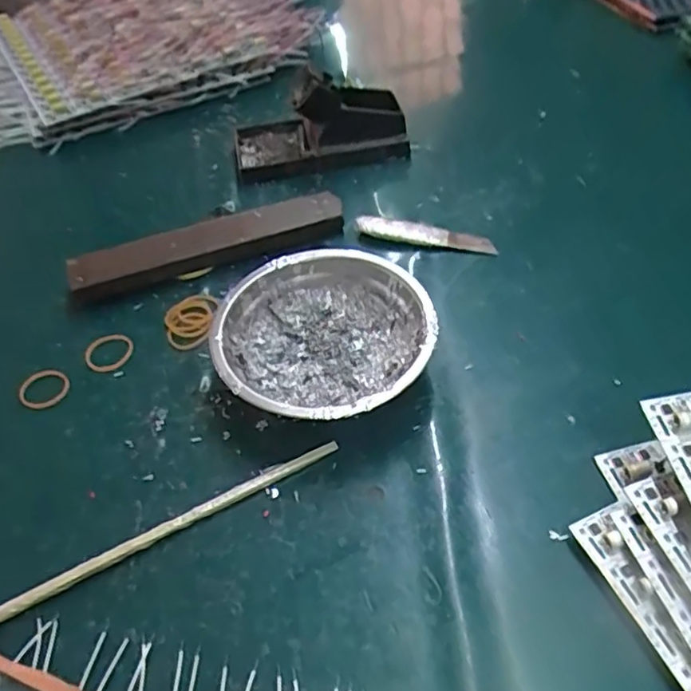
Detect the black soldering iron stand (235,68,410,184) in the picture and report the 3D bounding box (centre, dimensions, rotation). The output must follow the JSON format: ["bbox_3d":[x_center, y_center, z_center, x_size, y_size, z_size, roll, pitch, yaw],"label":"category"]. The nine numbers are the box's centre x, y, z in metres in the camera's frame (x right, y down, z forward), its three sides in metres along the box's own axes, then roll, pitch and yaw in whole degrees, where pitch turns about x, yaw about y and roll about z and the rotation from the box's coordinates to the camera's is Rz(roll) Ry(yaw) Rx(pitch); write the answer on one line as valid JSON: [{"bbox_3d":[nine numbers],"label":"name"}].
[{"bbox_3d":[-0.022,-0.190,0.508,0.146,0.069,0.066,-15,50,-6],"label":"black soldering iron stand"}]

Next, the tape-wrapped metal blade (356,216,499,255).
[{"bbox_3d":[0.059,-0.083,0.448,0.102,0.016,0.020,7,51,11],"label":"tape-wrapped metal blade"}]

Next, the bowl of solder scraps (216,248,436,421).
[{"bbox_3d":[-0.011,-0.001,0.364,0.120,0.042,0.122,-3,50,4],"label":"bowl of solder scraps"}]

